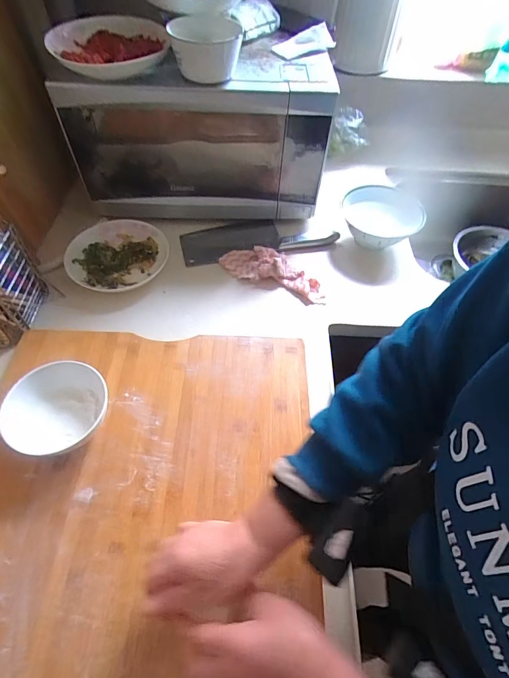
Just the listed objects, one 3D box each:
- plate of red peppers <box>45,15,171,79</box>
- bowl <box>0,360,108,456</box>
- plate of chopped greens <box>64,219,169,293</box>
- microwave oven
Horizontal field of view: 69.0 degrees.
[{"bbox_3d":[-0.219,-0.447,0.557,0.158,0.035,0.176,-8,56,-7],"label":"plate of red peppers"},{"bbox_3d":[-0.239,0.093,0.466,0.109,0.069,0.112,1,56,-1],"label":"bowl"},{"bbox_3d":[-0.253,-0.151,0.681,0.171,0.036,0.162,1,56,-1],"label":"plate of chopped greens"},{"bbox_3d":[-0.129,-0.406,0.707,0.483,0.249,0.276,-5,56,-5],"label":"microwave oven"}]

